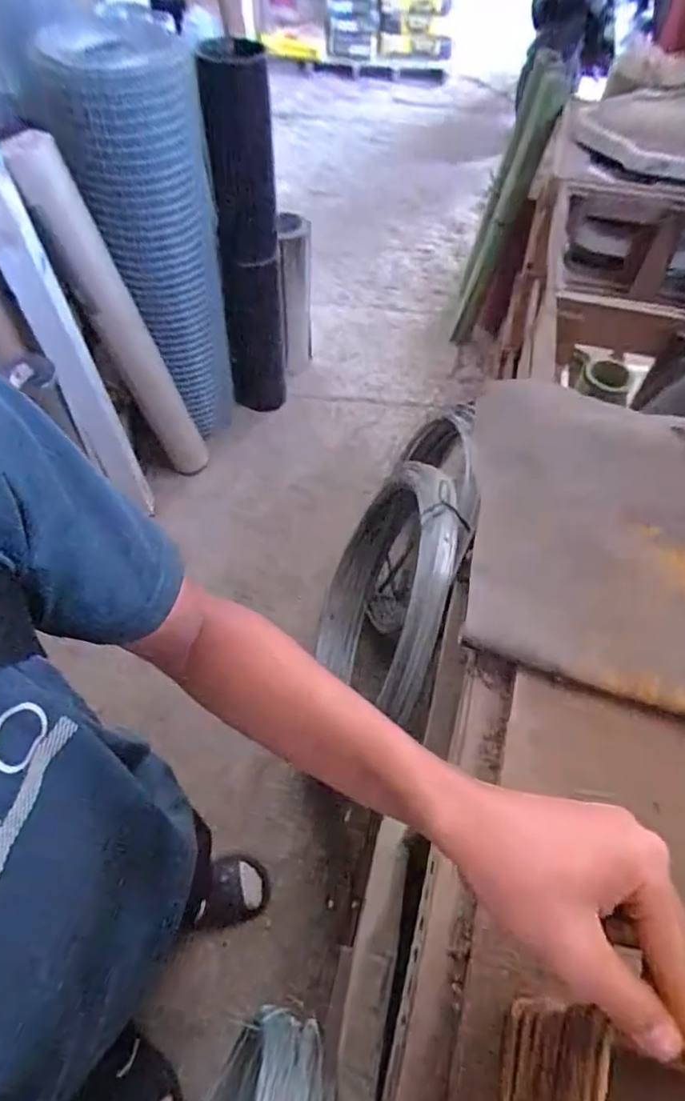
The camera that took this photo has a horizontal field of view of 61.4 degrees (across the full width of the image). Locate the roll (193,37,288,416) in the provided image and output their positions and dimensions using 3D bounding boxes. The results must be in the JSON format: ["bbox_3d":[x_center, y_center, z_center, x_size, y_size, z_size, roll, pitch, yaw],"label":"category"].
[{"bbox_3d":[-0.272,-0.834,1.679,0.187,1.001,0.187,0,57,-1],"label":"roll"}]

